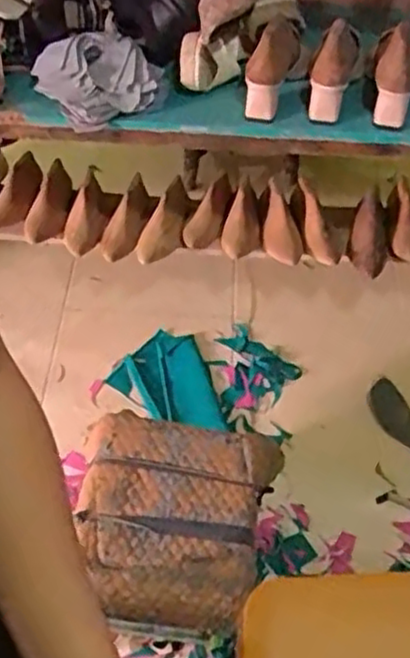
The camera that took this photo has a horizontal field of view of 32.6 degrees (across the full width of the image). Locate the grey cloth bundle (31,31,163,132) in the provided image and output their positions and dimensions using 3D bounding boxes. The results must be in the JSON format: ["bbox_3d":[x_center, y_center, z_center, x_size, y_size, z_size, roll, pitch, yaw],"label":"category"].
[{"bbox_3d":[-0.170,-0.404,1.130,0.199,0.069,0.165,-13,52,-13],"label":"grey cloth bundle"}]

